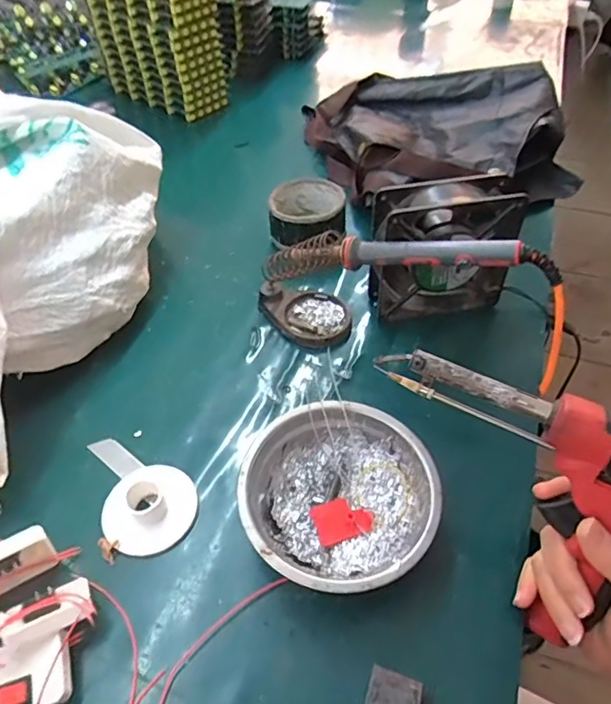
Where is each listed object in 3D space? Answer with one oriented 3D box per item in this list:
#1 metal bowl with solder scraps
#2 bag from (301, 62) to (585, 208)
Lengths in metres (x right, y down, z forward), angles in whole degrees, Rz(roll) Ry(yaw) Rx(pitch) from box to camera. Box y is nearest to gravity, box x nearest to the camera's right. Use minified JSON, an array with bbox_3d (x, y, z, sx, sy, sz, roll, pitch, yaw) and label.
[{"bbox_3d":[0.022,0.099,0.351,0.123,0.045,0.121,-1,46,1],"label":"metal bowl with solder scraps"},{"bbox_3d":[0.168,-0.295,0.683,0.311,0.069,0.313,-5,46,-3],"label":"bag"}]

